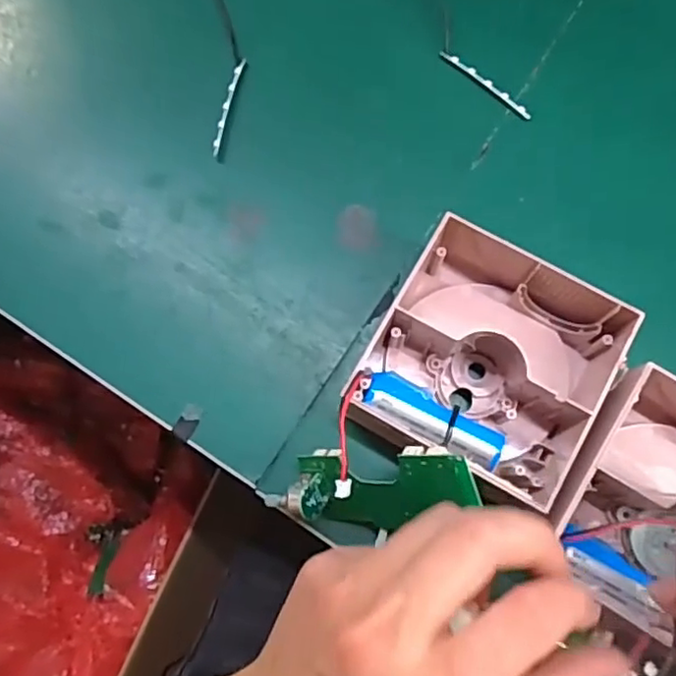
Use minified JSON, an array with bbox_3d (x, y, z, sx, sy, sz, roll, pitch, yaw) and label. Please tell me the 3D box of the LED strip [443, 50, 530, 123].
[{"bbox_3d":[0.084,-0.143,0.363,0.062,0.004,0.007,41,79,10],"label":"LED strip"}]

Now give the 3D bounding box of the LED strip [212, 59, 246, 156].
[{"bbox_3d":[-0.061,-0.130,0.360,0.005,0.004,0.062,12,76,3],"label":"LED strip"}]

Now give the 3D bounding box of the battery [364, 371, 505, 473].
[{"bbox_3d":[0.045,0.039,0.303,0.066,0.019,0.019,28,76,6],"label":"battery"}]

